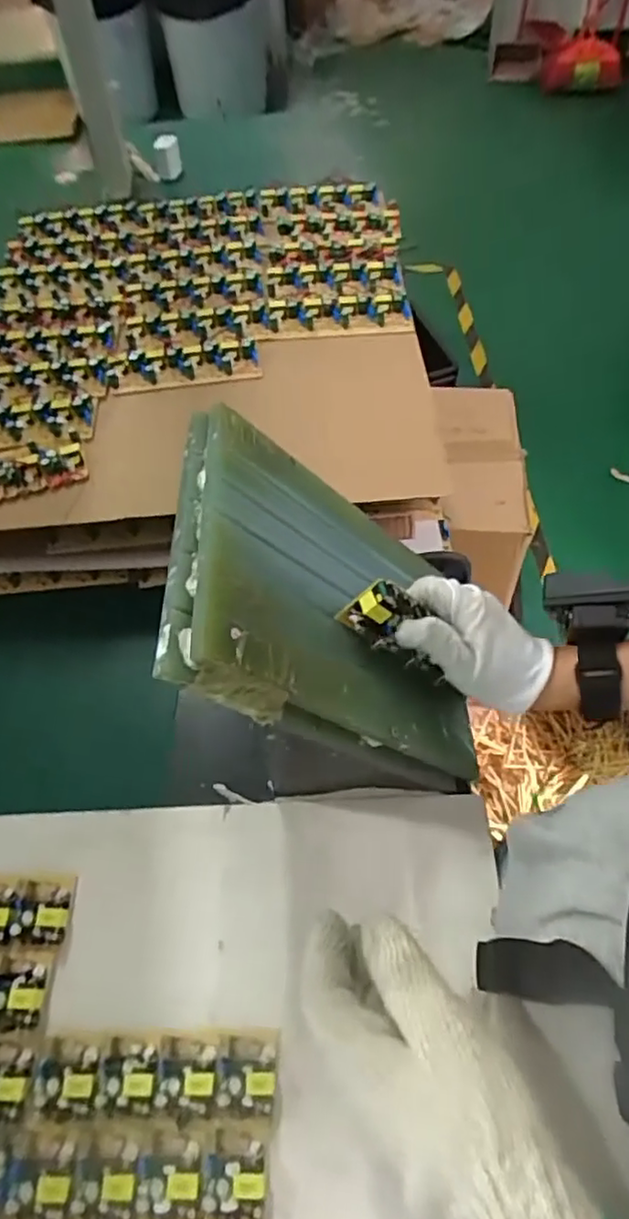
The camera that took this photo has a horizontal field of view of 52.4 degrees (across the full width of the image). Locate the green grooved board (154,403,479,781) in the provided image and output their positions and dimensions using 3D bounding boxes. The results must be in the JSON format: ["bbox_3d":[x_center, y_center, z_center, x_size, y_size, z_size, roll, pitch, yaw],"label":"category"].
[{"bbox_3d":[0.016,-0.006,0.413,0.022,0.243,0.180,-28,51,34],"label":"green grooved board"}]

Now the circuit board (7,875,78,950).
[{"bbox_3d":[-0.177,0.194,0.415,0.033,0.010,0.041,0,56,1],"label":"circuit board"}]

